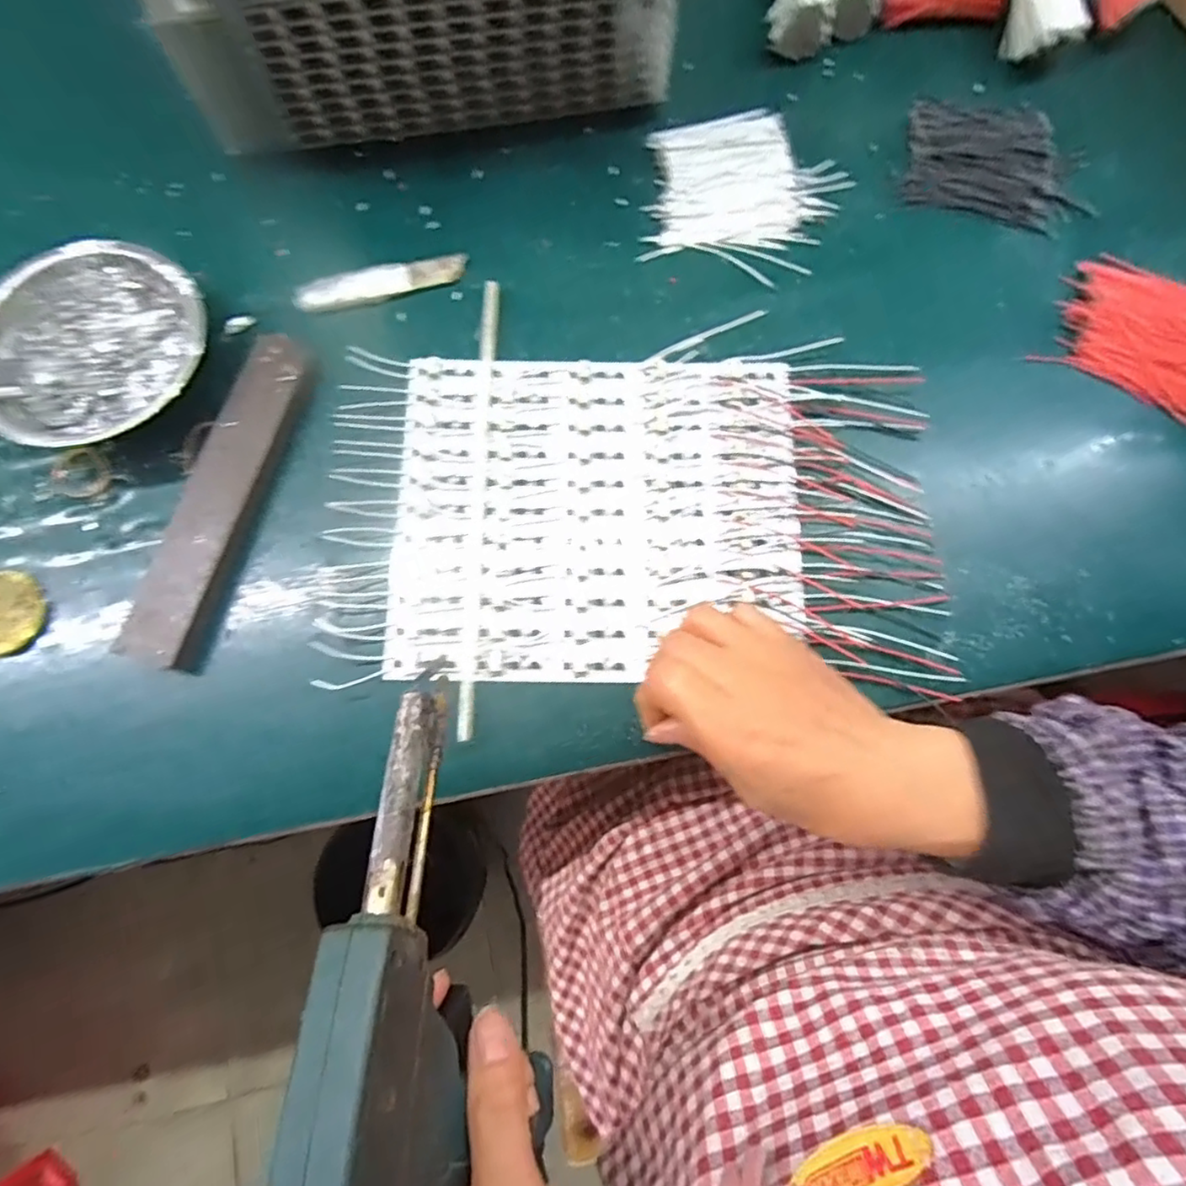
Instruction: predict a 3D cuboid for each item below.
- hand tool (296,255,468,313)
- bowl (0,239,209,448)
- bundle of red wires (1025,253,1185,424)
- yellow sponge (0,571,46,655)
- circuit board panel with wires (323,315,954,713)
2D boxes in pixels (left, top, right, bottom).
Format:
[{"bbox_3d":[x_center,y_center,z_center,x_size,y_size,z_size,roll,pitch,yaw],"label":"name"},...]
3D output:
[{"bbox_3d":[-0.132,-0.197,0.403,0.106,0.011,0.019,-20,78,-6],"label":"hand tool"},{"bbox_3d":[-0.283,-0.138,0.369,0.123,0.038,0.120,0,77,-1],"label":"bowl"},{"bbox_3d":[0.358,-0.157,0.396,0.126,0.021,0.081,30,78,6],"label":"bundle of red wires"},{"bbox_3d":[-0.326,0.010,0.351,0.039,0.010,0.045,6,76,0],"label":"yellow sponge"},{"bbox_3d":[0.023,-0.051,0.371,0.342,0.017,0.203,1,72,0],"label":"circuit board panel with wires"}]

